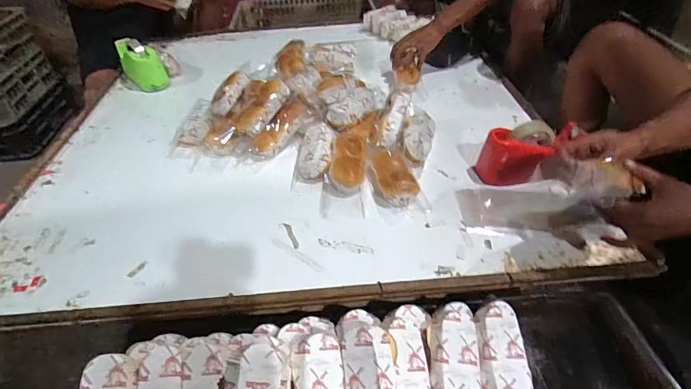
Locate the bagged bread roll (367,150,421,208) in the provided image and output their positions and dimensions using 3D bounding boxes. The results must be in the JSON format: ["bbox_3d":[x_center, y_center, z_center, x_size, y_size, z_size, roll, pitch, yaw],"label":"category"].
[{"bbox_3d":[0.099,-0.037,0.787,0.094,0.041,0.144,-8,42,-5],"label":"bagged bread roll"}]

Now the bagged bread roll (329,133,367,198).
[{"bbox_3d":[0.010,-0.074,0.805,0.070,0.051,0.160,8,55,8],"label":"bagged bread roll"}]

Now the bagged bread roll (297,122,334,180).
[{"bbox_3d":[-0.063,-0.094,0.847,0.070,0.067,0.156,1,42,5],"label":"bagged bread roll"}]

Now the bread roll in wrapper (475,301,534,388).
[{"bbox_3d":[0.238,0.240,0.582,0.075,0.038,0.154,1,63,1],"label":"bread roll in wrapper"}]

